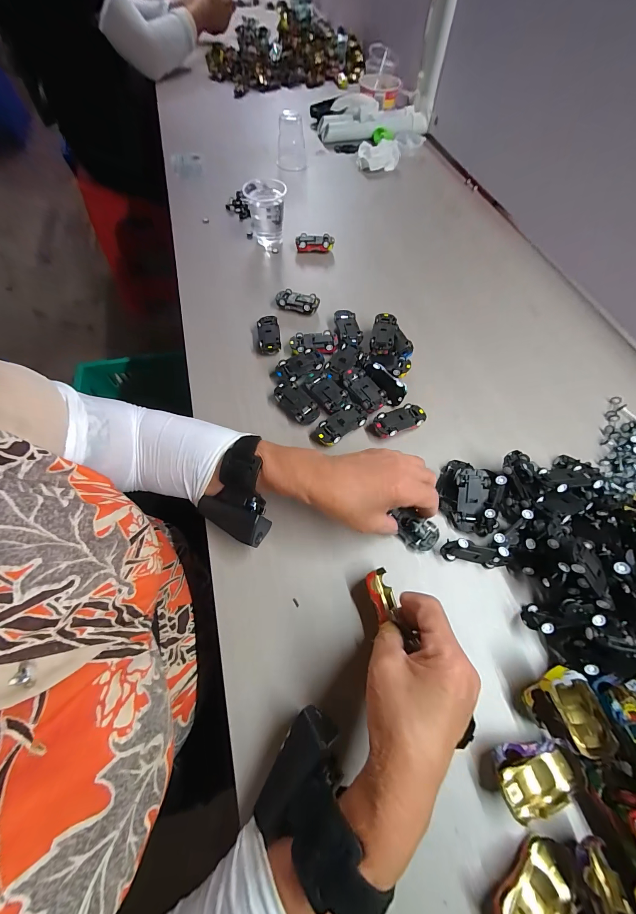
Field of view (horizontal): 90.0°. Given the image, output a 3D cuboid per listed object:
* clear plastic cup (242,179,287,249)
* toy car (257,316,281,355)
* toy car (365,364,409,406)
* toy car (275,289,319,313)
[{"bbox_3d":[-0.084,-0.404,0.530,0.066,0.077,0.081,-4,65,-1],"label":"clear plastic cup"},{"bbox_3d":[-0.067,-0.167,0.442,0.029,0.020,0.060,-9,65,-3],"label":"toy car"},{"bbox_3d":[0.085,-0.094,0.398,0.022,0.026,0.061,-39,83,-16],"label":"toy car"},{"bbox_3d":[-0.030,-0.227,0.470,0.064,0.021,0.026,17,66,9],"label":"toy car"}]

